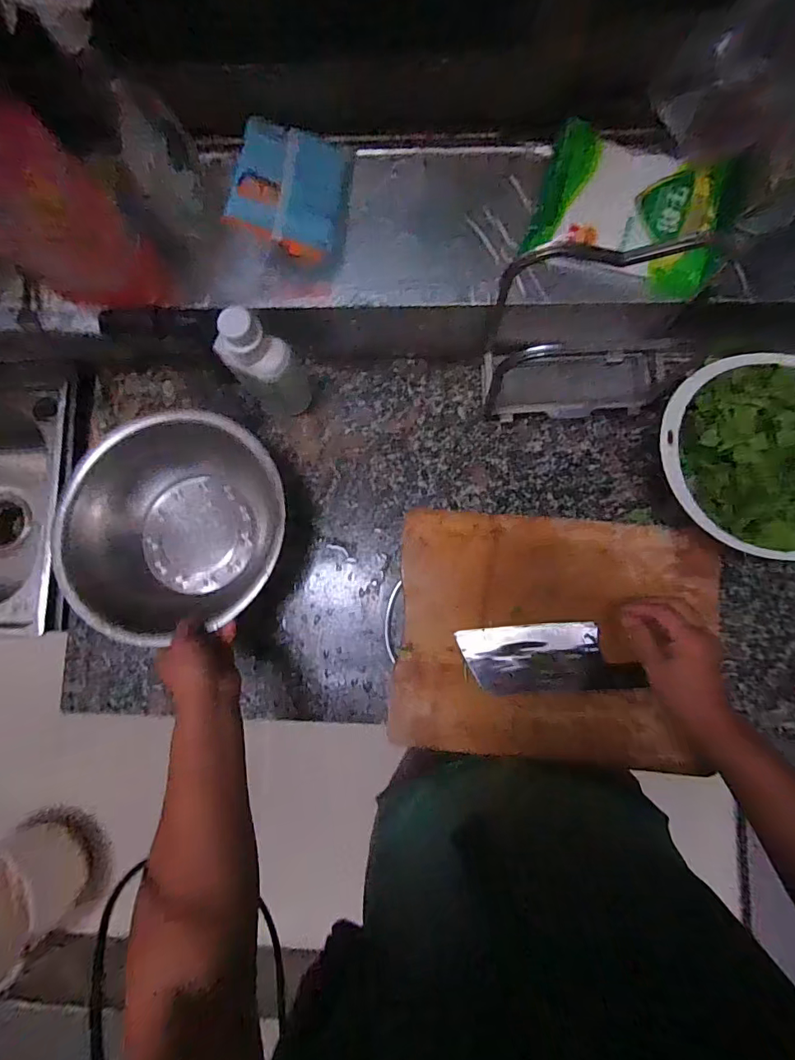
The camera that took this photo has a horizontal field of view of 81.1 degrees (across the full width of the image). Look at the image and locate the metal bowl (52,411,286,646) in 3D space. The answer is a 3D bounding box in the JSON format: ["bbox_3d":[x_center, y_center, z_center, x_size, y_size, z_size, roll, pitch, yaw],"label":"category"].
[{"bbox_3d":[-0.270,-0.007,0.585,0.272,0.089,0.261,0,83,3],"label":"metal bowl"}]

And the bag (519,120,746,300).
[{"bbox_3d":[0.249,-0.339,0.499,0.205,0.050,0.132,24,85,5],"label":"bag"}]

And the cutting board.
[{"bbox_3d":[0.192,0.132,0.583,0.389,0.037,0.292,3,83,4],"label":"cutting board"}]

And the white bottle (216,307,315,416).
[{"bbox_3d":[-0.159,-0.200,0.565,0.070,0.181,0.067,0,83,3],"label":"white bottle"}]

